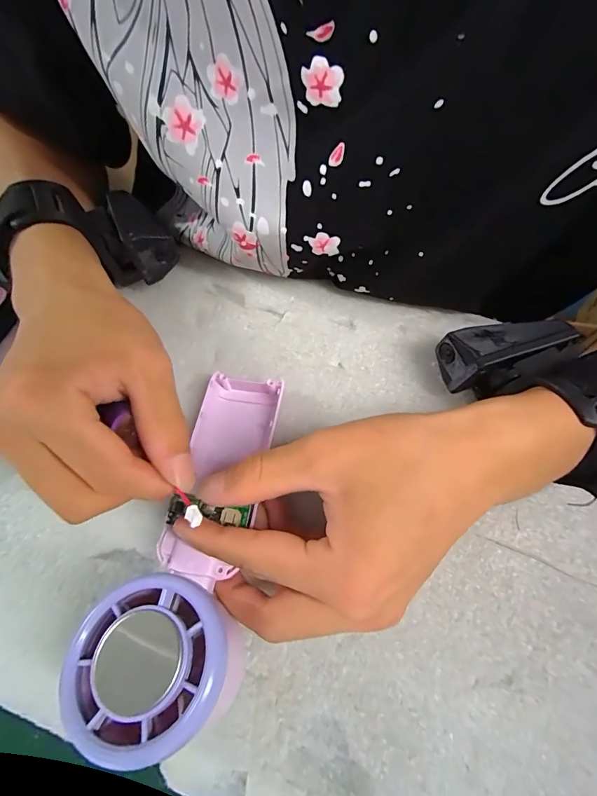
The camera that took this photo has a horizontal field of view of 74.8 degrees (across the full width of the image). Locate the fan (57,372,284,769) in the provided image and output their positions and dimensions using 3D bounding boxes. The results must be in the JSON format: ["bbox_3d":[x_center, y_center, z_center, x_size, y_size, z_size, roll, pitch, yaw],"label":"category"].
[{"bbox_3d":[-0.042,0.054,0.180,0.057,0.027,0.168,9,41,3],"label":"fan"}]

